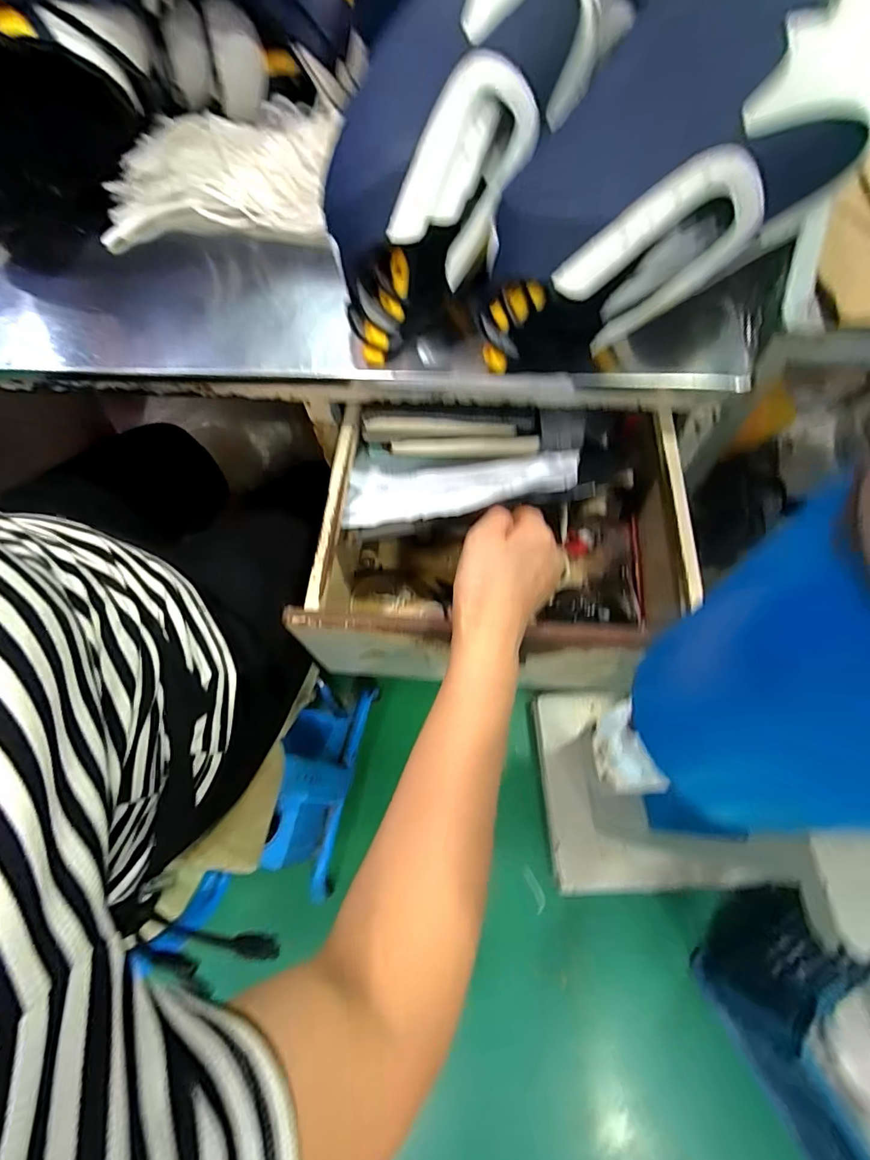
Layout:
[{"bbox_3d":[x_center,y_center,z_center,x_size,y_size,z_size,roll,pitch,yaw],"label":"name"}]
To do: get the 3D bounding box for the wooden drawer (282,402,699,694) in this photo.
[{"bbox_3d":[0.056,-0.032,0.433,0.304,0.155,0.213,3,64,5],"label":"wooden drawer"}]

